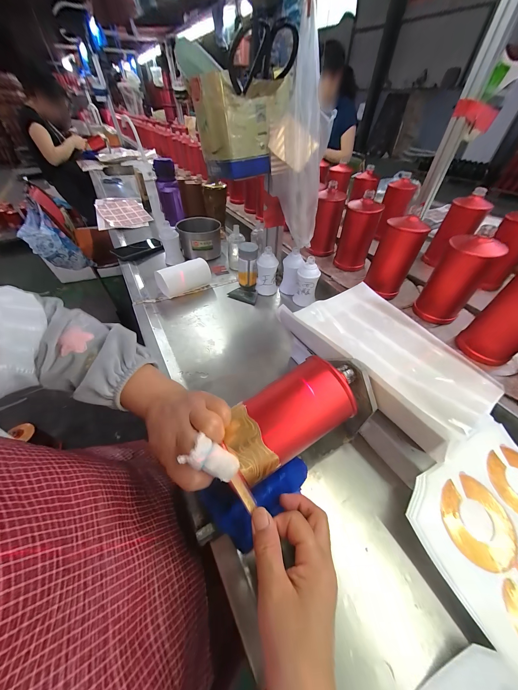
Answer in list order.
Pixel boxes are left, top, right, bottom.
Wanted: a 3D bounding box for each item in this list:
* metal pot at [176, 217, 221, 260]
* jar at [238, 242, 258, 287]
[{"bbox_3d":[-0.193,-0.347,0.763,0.131,0.097,0.127,-4,45,-5],"label":"metal pot"},{"bbox_3d":[-0.030,-0.221,0.637,0.054,0.107,0.053,1,45,-1],"label":"jar"}]

